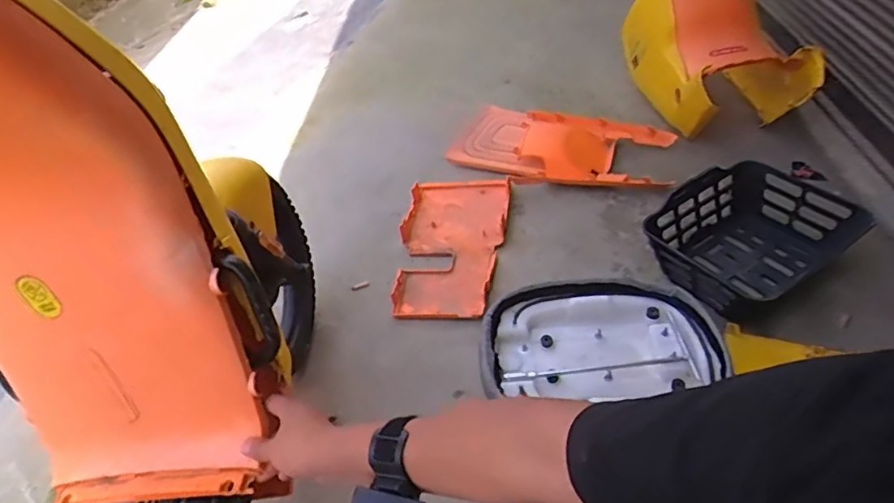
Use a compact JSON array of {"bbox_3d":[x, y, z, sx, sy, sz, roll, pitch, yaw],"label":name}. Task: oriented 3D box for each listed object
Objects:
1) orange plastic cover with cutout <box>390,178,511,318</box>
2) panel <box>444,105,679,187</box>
[{"bbox_3d":[0.013,-0.022,1.243,0.231,0.040,0.430,2,42,9],"label":"orange plastic cover with cutout"},{"bbox_3d":[0.280,-0.267,1.429,0.532,0.062,0.276,14,45,21],"label":"panel"}]

